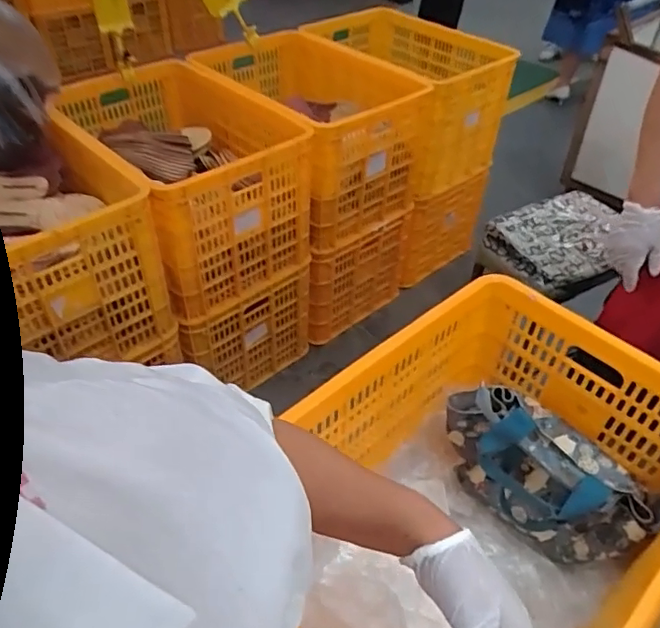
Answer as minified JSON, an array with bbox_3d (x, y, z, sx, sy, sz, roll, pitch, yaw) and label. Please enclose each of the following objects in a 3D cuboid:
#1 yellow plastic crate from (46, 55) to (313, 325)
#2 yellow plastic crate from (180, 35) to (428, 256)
[{"bbox_3d":[-0.351,-0.358,1.435,0.442,0.369,0.682,-29,51,-27],"label":"yellow plastic crate"},{"bbox_3d":[-0.088,-0.532,1.625,0.432,0.384,0.643,-33,52,-30],"label":"yellow plastic crate"}]

